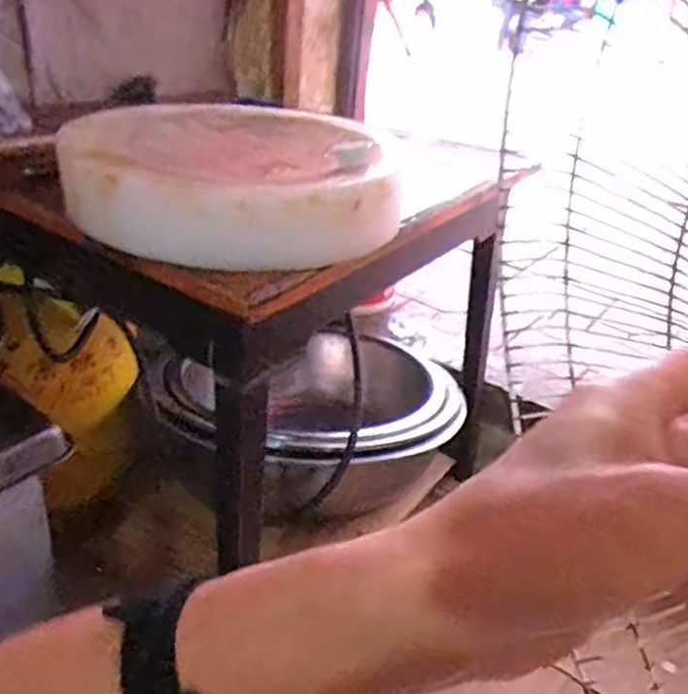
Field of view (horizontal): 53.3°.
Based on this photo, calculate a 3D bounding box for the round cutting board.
[{"bbox_3d":[-0.149,-0.209,0.844,0.361,0.111,0.365,4,29,-2],"label":"round cutting board"}]

